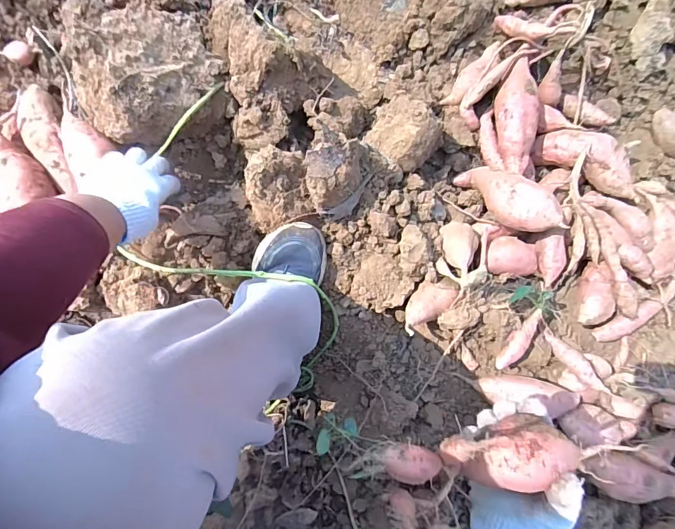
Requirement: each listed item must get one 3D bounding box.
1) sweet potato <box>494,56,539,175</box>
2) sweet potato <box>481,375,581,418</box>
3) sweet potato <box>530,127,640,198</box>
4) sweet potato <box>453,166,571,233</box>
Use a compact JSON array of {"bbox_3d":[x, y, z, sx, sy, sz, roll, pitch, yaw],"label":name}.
[{"bbox_3d":[0.297,-0.247,0.671,0.065,0.055,0.188,0,85,-6],"label":"sweet potato"},{"bbox_3d":[0.282,0.193,0.600,0.143,0.049,0.050,6,84,19],"label":"sweet potato"},{"bbox_3d":[0.422,-0.178,0.682,0.175,0.055,0.075,36,80,24],"label":"sweet potato"},{"bbox_3d":[0.264,-0.107,0.637,0.067,0.069,0.183,-42,55,-9],"label":"sweet potato"}]

